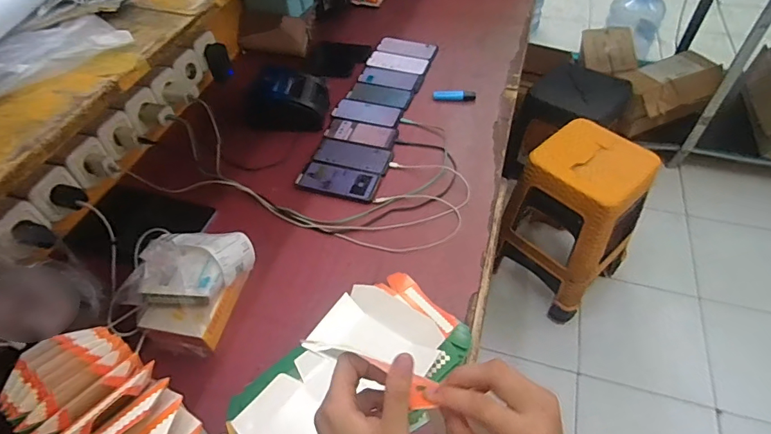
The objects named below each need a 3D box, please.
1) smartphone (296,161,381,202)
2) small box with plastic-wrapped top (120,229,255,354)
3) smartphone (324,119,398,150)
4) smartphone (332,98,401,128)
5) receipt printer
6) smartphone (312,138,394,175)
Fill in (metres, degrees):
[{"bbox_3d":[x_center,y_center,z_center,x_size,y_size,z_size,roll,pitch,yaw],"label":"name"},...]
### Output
[{"bbox_3d":[-0.098,-0.076,0.927,0.172,0.012,0.082,12,52,13],"label":"smartphone"},{"bbox_3d":[-0.310,0.098,0.702,0.126,0.152,0.186,12,52,13],"label":"small box with plastic-wrapped top"},{"bbox_3d":[-0.059,-0.194,1.016,0.170,0.004,0.069,13,52,14],"label":"smartphone"},{"bbox_3d":[-0.044,-0.255,1.072,0.167,0.012,0.085,14,52,15],"label":"smartphone"},{"bbox_3d":[-0.231,-0.297,1.051,0.175,0.107,0.160,2,50,5],"label":"receipt printer"},{"bbox_3d":[-0.073,-0.136,0.970,0.172,0.007,0.076,13,52,14],"label":"smartphone"}]

